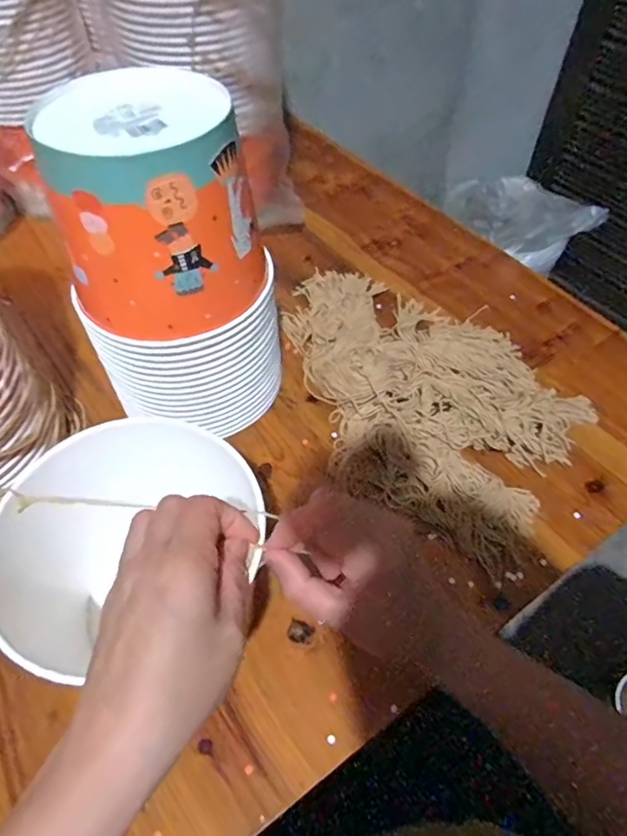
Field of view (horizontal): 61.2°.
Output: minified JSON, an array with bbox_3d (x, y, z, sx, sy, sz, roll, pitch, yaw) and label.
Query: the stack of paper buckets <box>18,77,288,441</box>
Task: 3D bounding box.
[{"bbox_3d":[-0.109,-0.100,0.438,0.147,0.268,0.158,-26,58,-19],"label":"stack of paper buckets"}]

